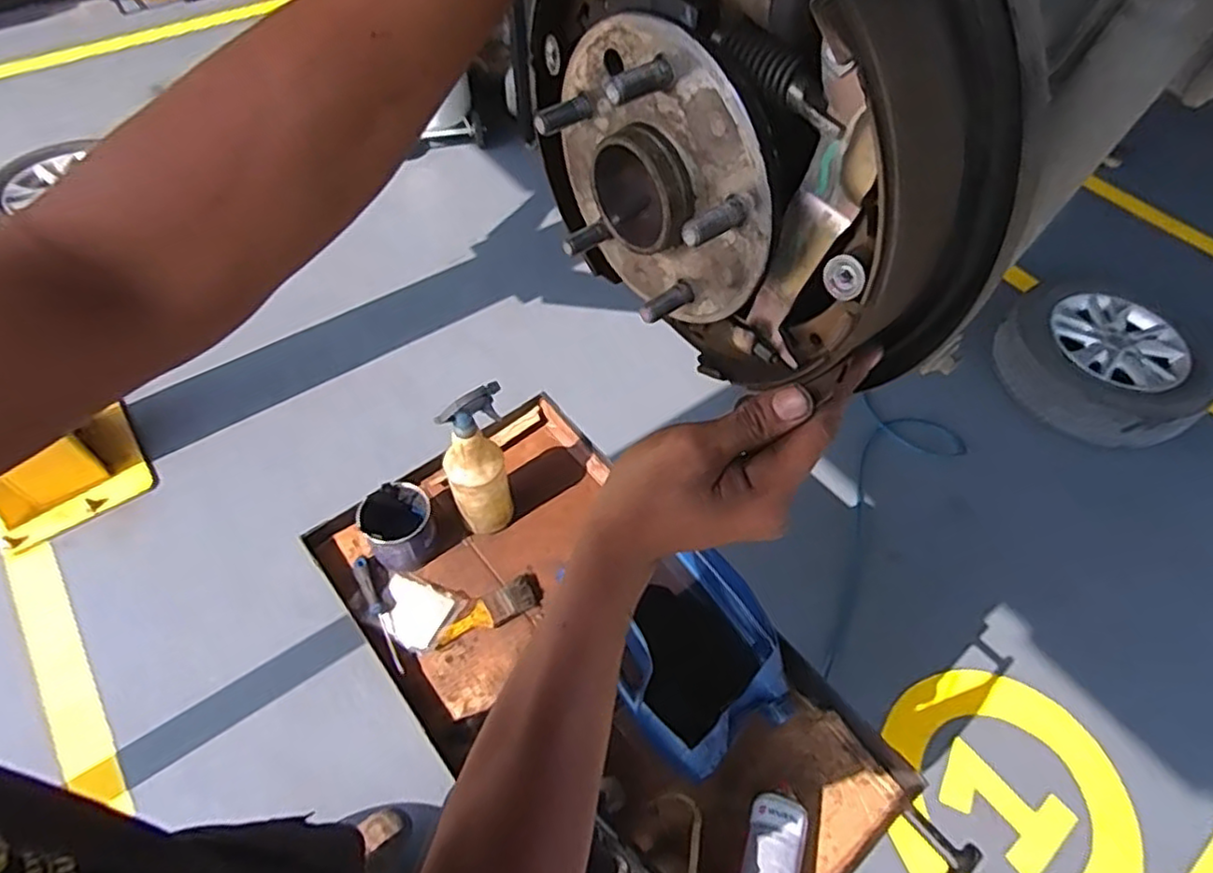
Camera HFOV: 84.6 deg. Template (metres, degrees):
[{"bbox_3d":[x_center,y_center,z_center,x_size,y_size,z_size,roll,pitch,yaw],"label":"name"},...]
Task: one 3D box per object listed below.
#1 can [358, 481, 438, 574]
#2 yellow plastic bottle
[{"bbox_3d":[-0.310,0.131,1.003,0.097,0.106,0.104,2,57,-3],"label":"can"},{"bbox_3d":[-0.180,0.046,0.947,0.093,0.273,0.068,-21,61,-17],"label":"yellow plastic bottle"}]

